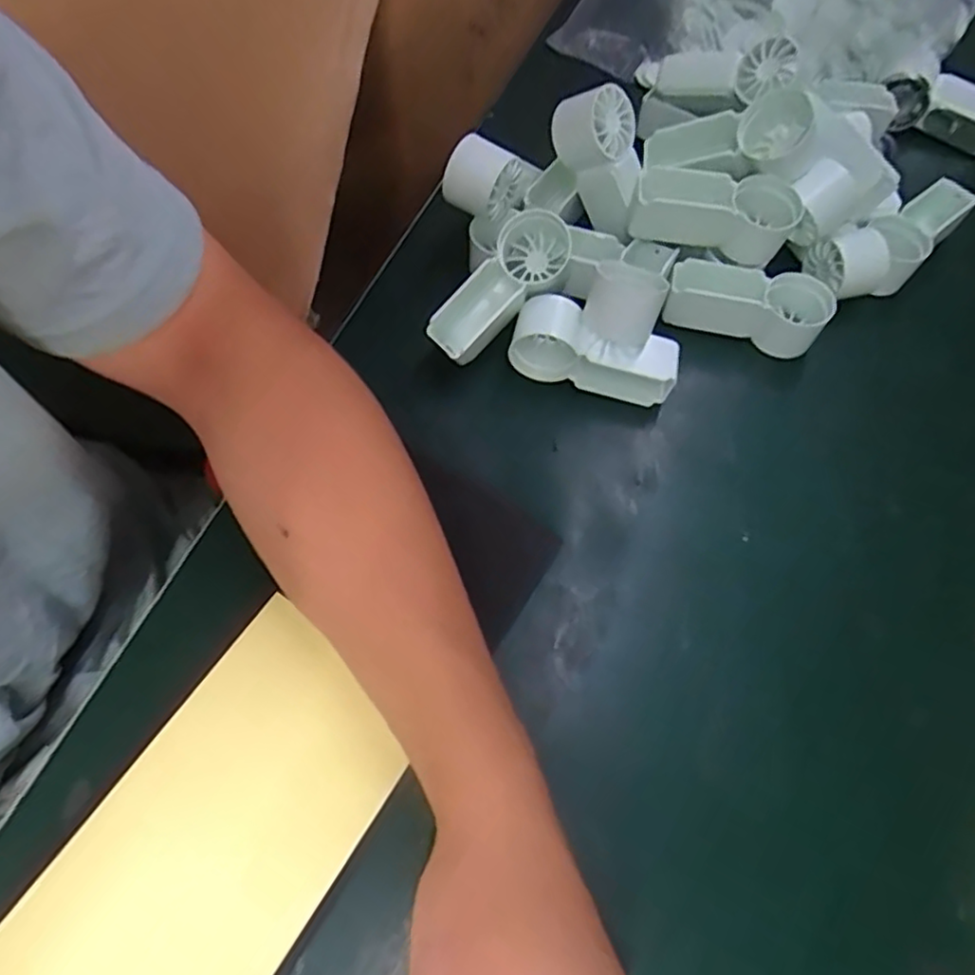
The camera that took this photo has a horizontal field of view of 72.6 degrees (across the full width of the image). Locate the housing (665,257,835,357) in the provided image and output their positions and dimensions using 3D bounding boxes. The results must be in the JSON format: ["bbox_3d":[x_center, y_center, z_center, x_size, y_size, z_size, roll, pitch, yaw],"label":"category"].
[{"bbox_3d":[0.155,-0.110,0.404,0.093,0.036,0.041,16,65,4],"label":"housing"}]

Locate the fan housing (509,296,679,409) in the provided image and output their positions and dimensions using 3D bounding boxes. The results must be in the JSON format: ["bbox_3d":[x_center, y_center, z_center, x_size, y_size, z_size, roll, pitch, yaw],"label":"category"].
[{"bbox_3d":[0.061,-0.078,0.384,0.093,0.038,0.033,13,65,3],"label":"fan housing"}]

